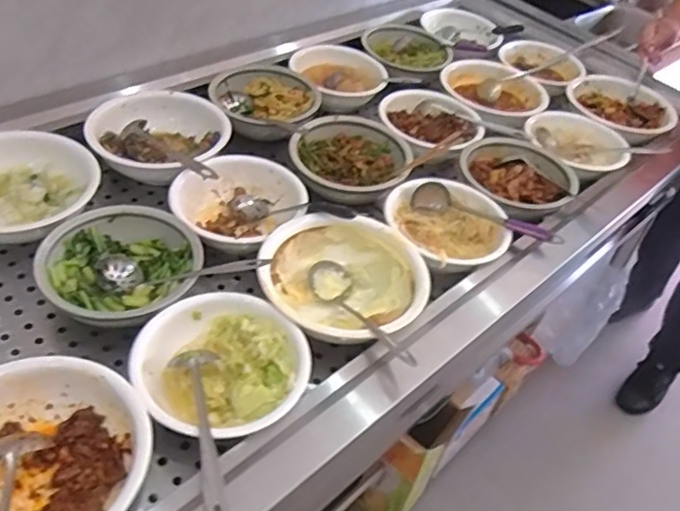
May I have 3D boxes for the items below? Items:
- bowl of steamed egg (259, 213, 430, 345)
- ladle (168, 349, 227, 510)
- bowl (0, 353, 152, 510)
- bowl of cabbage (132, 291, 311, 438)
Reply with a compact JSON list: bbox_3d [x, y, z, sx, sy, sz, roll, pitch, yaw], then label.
[{"bbox_3d":[0.011,0.035,0.929,0.231,0.095,0.238,-2,43,2],"label":"bowl of steamed egg"},{"bbox_3d":[-0.154,0.207,0.703,0.052,0.037,0.252,-15,44,-12],"label":"ladle"},{"bbox_3d":[-0.328,0.227,0.663,0.228,0.087,0.233,-2,43,2],"label":"bowl"},{"bbox_3d":[-0.150,0.143,0.789,0.205,0.070,0.210,-2,43,2],"label":"bowl of cabbage"}]

